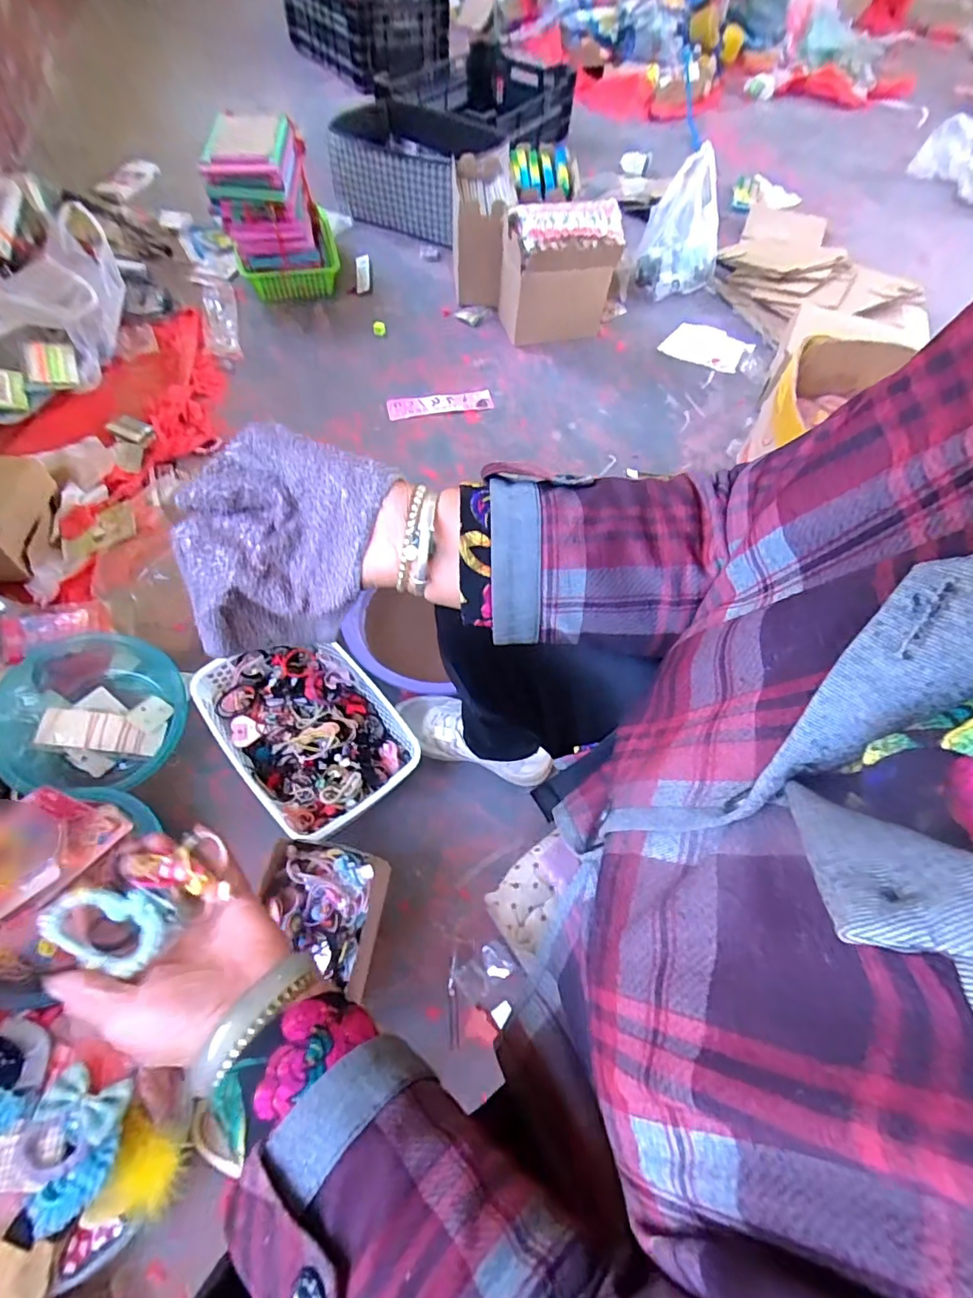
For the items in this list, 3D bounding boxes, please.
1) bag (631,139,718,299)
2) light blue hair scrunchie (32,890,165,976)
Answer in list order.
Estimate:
[{"bbox_3d":[0.510,-1.076,1.347,0.204,0.245,0.187,19,61,6],"label":"bag"},{"bbox_3d":[-0.220,0.161,0.303,0.066,0.018,0.038,7,61,-1],"label":"light blue hair scrunchie"}]

